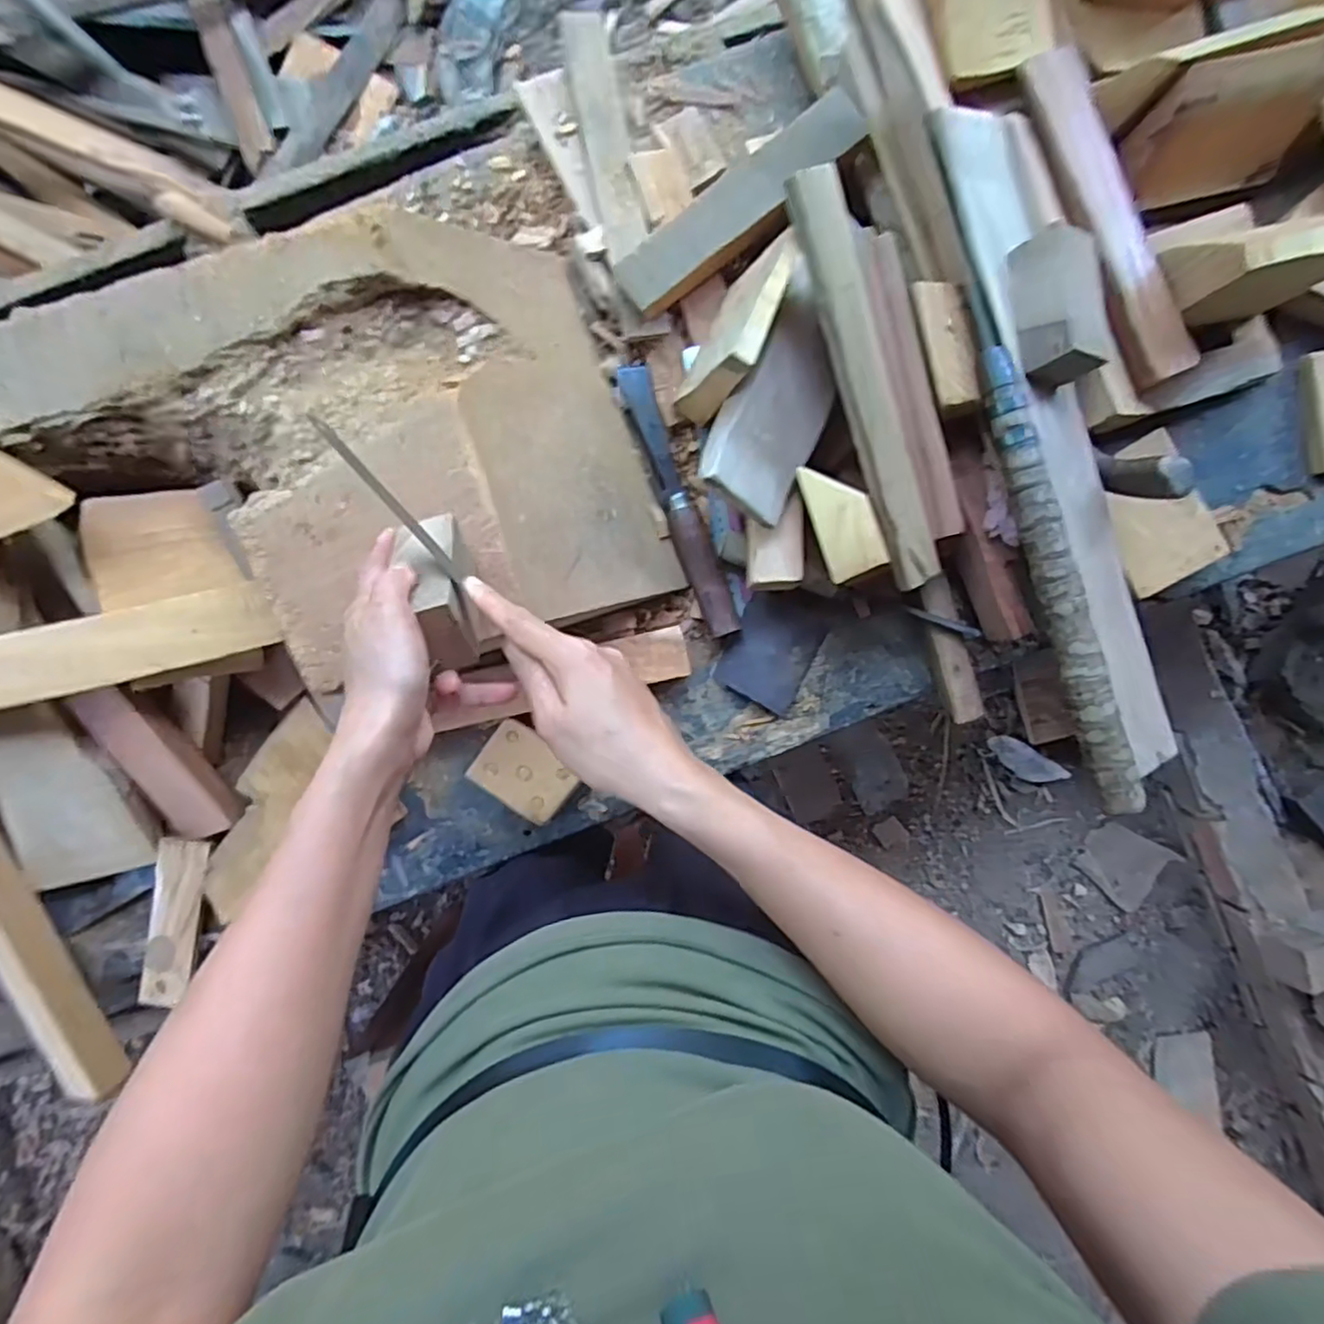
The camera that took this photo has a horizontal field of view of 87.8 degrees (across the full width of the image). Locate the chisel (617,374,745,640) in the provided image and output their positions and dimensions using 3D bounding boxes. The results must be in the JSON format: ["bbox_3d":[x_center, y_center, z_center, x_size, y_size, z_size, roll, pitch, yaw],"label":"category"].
[{"bbox_3d":[0.016,-0.147,0.632,0.031,0.028,0.255,-21,94,-3],"label":"chisel"}]

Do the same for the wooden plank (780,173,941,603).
[{"bbox_3d":[0.162,-0.205,0.531,0.042,0.017,0.311,-23,108,-2],"label":"wooden plank"}]

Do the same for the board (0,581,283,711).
[{"bbox_3d":[-0.412,-0.012,0.524,0.237,0.015,0.053,-14,93,-3],"label":"board"}]

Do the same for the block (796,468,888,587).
[{"bbox_3d":[0.148,-0.118,0.563,0.047,0.014,0.095,-18,93,26],"label":"block"}]

